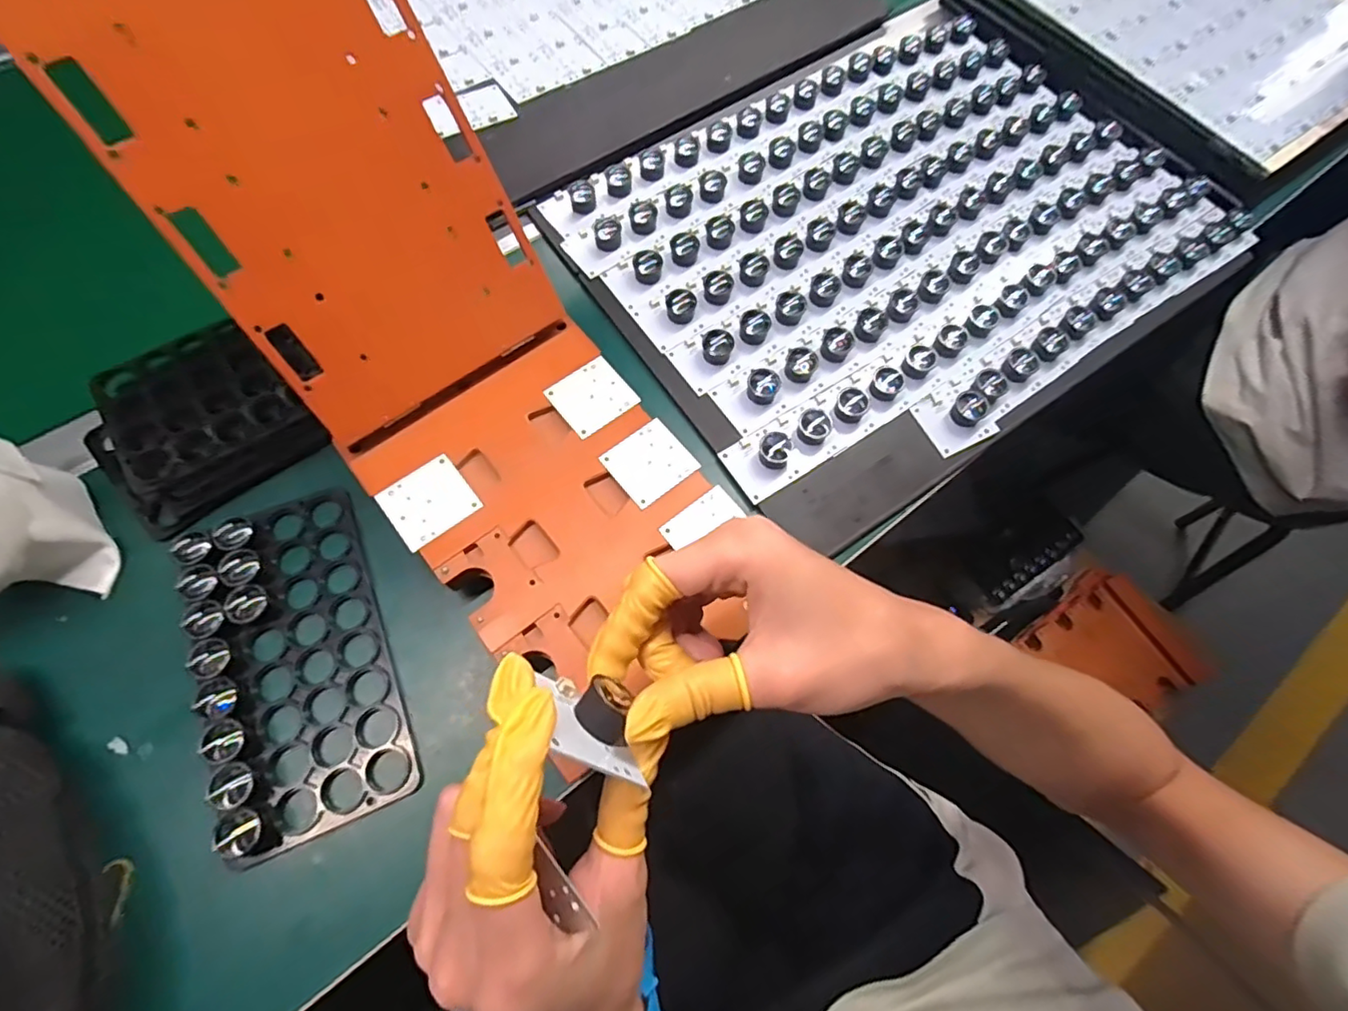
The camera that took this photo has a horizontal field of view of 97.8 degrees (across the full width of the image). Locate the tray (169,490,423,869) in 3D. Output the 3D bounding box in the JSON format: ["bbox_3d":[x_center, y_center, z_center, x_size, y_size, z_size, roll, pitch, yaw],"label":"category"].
[{"bbox_3d":[-0.219,0.086,0.337,0.096,0.022,0.191,-20,71,-10],"label":"tray"}]

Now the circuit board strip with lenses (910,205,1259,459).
[{"bbox_3d":[0.332,-0.151,0.456,0.374,0.014,0.047,-33,74,-14],"label":"circuit board strip with lenses"}]

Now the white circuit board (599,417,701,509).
[{"bbox_3d":[-0.015,-0.028,0.366,0.047,0.004,0.044,-36,75,-15],"label":"white circuit board"}]

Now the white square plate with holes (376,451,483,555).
[{"bbox_3d":[-0.146,-0.003,0.351,0.047,0.004,0.045,-37,75,-15],"label":"white square plate with holes"}]

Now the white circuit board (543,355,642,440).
[{"bbox_3d":[-0.053,-0.072,0.381,0.046,0.004,0.045,-36,75,-15],"label":"white circuit board"}]

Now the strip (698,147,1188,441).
[{"bbox_3d":[0.232,-0.184,0.463,0.471,0.018,0.041,-31,74,-14],"label":"strip"}]

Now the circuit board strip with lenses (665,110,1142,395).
[{"bbox_3d":[0.200,-0.218,0.474,0.469,0.016,0.045,-31,74,-14],"label":"circuit board strip with lenses"}]

